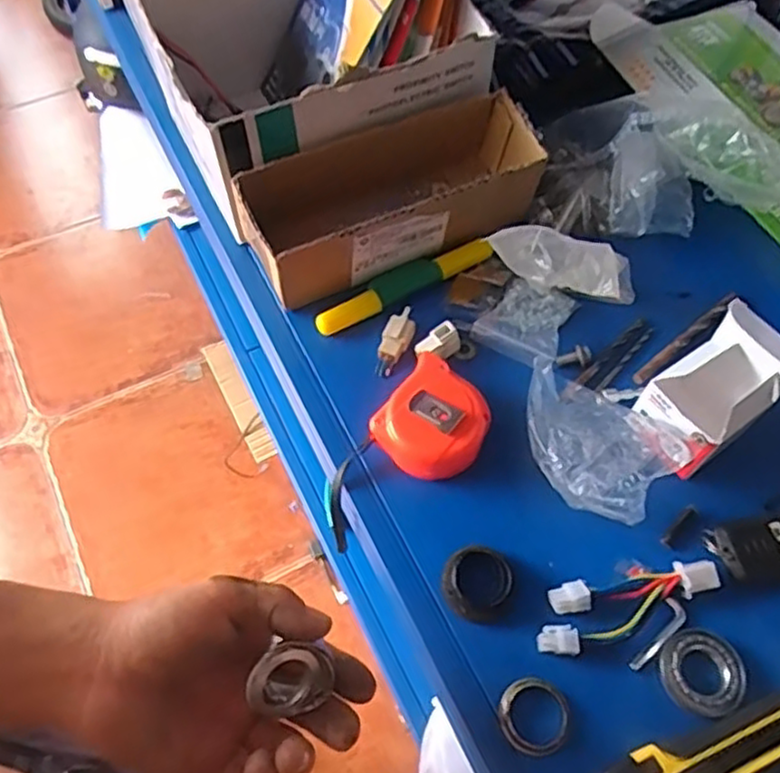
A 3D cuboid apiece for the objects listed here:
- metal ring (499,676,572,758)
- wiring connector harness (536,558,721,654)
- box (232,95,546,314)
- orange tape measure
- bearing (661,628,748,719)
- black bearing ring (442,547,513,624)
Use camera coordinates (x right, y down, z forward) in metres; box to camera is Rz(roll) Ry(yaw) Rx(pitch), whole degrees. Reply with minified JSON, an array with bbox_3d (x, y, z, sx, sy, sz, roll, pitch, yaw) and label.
[{"bbox_3d":[0.078,0.179,0.382,0.037,0.009,0.038,0,61,-1],"label":"metal ring"},{"bbox_3d":[0.135,0.122,0.407,0.110,0.012,0.036,-17,63,-10],"label":"wiring connector harness"},{"bbox_3d":[0.001,-0.135,0.514,0.205,0.073,0.075,-21,63,-12],"label":"box"},{"bbox_3d":[0.028,0.024,0.449,0.062,0.031,0.066,35,66,17],"label":"orange tape measure"},{"bbox_3d":[0.175,0.158,0.391,0.044,0.008,0.044,0,61,-1],"label":"bearing"},{"bbox_3d":[0.050,0.114,0.412,0.040,0.011,0.040,0,61,-1],"label":"black bearing ring"}]

